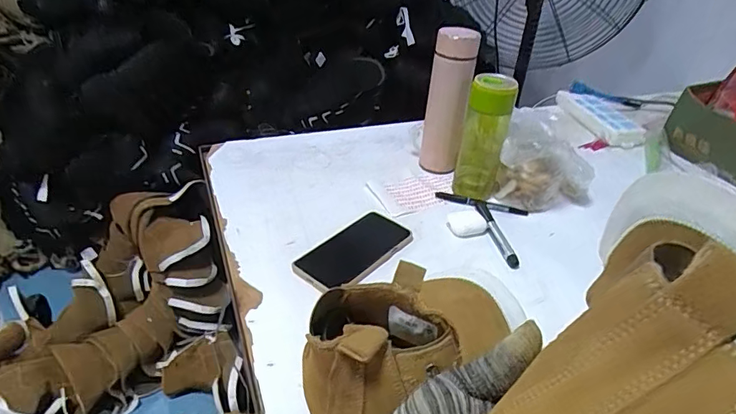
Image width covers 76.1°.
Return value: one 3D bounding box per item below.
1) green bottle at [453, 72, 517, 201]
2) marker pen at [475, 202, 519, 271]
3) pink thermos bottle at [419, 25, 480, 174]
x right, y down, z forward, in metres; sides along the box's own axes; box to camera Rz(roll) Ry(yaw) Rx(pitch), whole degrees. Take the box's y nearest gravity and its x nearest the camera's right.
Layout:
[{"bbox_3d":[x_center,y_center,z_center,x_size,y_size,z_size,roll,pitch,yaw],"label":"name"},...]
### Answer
[{"bbox_3d":[0.176,-0.104,0.713,0.069,0.184,0.054,11,35,11],"label":"green bottle"},{"bbox_3d":[0.182,0.033,0.665,0.018,0.013,0.149,0,34,-5],"label":"marker pen"},{"bbox_3d":[0.131,-0.170,0.770,0.070,0.228,0.071,8,35,7],"label":"pink thermos bottle"}]

